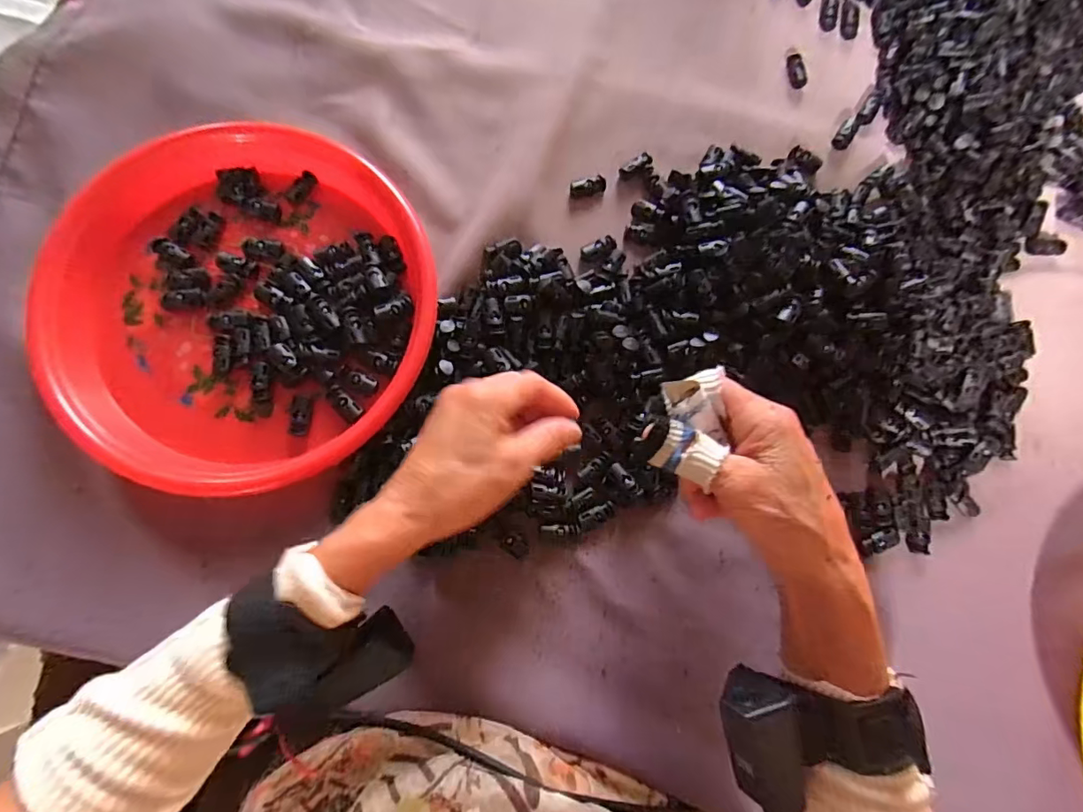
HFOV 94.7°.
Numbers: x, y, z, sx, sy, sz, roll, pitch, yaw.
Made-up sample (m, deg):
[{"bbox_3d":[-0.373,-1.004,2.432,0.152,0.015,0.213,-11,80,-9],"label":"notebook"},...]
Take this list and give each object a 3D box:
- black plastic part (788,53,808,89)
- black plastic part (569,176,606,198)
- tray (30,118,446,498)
[{"bbox_3d":[0.219,-0.287,0.426,0.015,0.004,0.033,-11,82,-5],"label":"black plastic part"},{"bbox_3d":[0.037,-0.174,0.392,0.028,0.006,0.013,-11,82,-5],"label":"black plastic part"},{"bbox_3d":[-0.203,-0.072,0.344,0.244,0.035,0.254,1,81,-3],"label":"tray"}]

